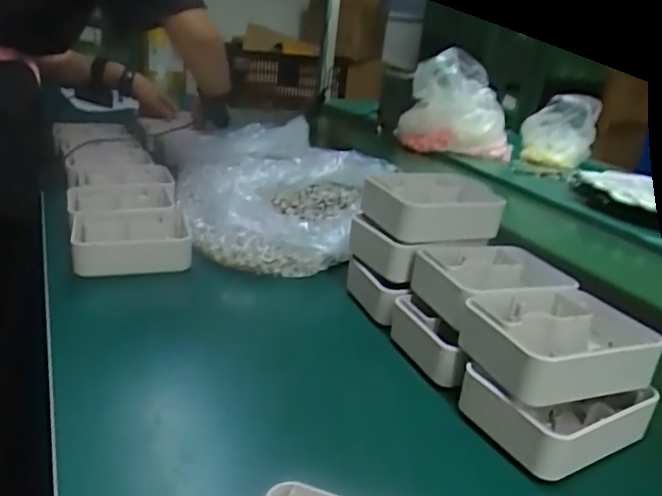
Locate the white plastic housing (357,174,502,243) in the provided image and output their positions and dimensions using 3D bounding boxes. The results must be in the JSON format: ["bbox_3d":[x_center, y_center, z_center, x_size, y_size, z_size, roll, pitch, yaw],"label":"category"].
[{"bbox_3d":[0.101,-0.046,0.597,0.133,0.052,0.087,-3,25,-19],"label":"white plastic housing"}]

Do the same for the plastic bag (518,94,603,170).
[{"bbox_3d":[0.536,-0.279,1.332,0.146,0.160,0.135,18,26,26],"label":"plastic bag"}]

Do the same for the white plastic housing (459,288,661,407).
[{"bbox_3d":[0.183,0.073,0.449,0.143,0.038,0.104,-3,25,-19],"label":"white plastic housing"}]

